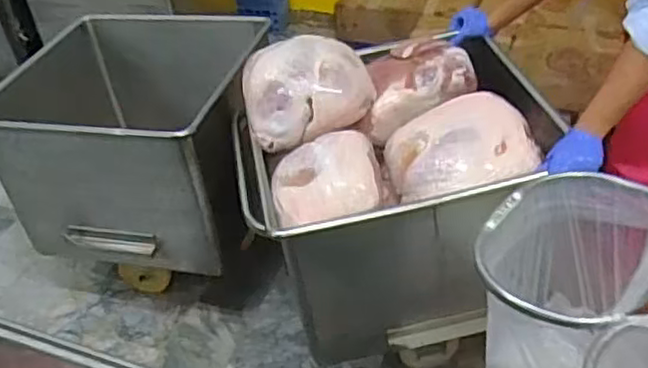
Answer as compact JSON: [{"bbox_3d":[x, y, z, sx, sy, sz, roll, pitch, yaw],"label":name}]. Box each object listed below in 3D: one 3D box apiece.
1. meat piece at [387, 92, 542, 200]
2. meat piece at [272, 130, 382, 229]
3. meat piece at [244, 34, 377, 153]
[{"bbox_3d":[0.289,-0.080,1.430,0.293,0.168,0.178,-6,38,-2],"label":"meat piece"},{"bbox_3d":[0.002,-0.014,1.424,0.227,0.124,0.189,0,38,6],"label":"meat piece"},{"bbox_3d":[-0.042,-0.226,1.602,0.284,0.165,0.231,-9,38,-6],"label":"meat piece"}]

